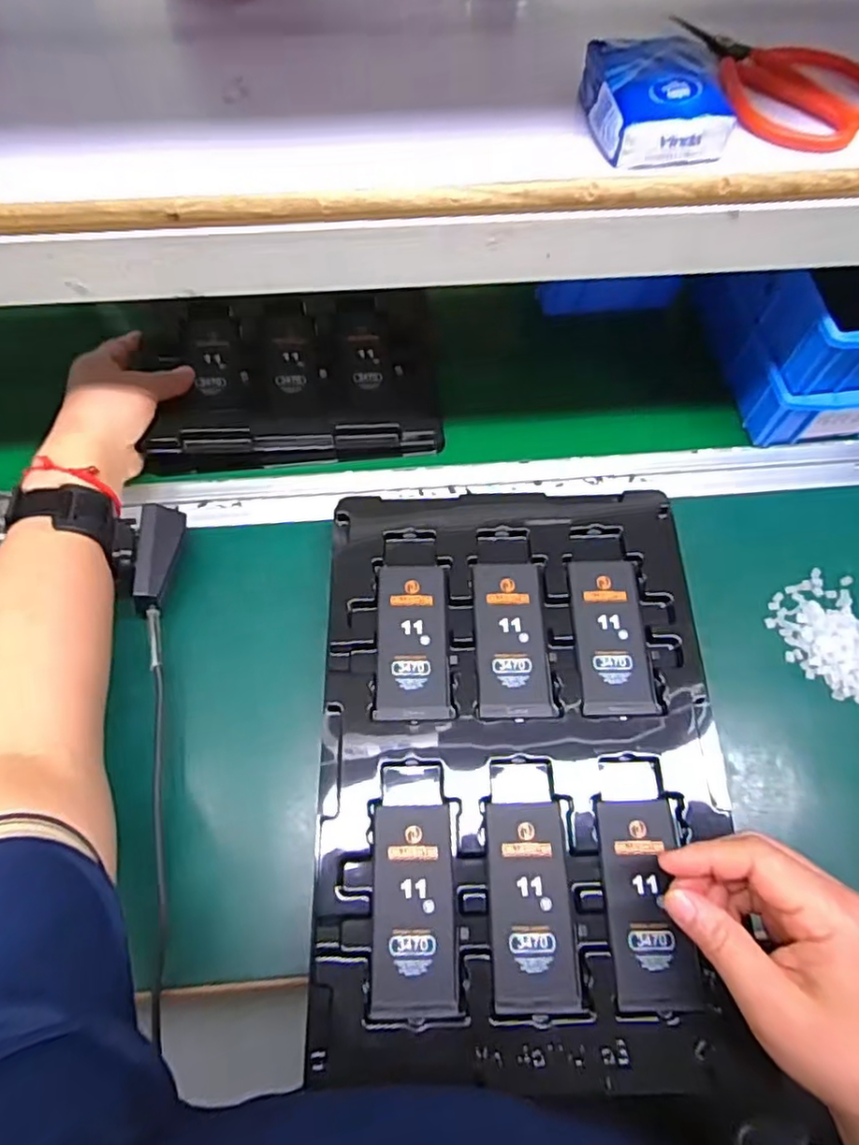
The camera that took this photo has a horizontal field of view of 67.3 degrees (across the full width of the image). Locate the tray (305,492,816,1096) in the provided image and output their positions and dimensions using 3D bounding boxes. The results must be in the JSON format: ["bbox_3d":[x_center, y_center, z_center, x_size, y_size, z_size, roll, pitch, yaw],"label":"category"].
[{"bbox_3d":[0.053,0.098,0.376,0.226,0.016,0.323,0,64,-2],"label":"tray"}]

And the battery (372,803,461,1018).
[{"bbox_3d":[-0.008,0.174,0.339,0.043,0.004,0.097,-2,64,-1],"label":"battery"}]

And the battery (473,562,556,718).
[{"bbox_3d":[0.052,0.040,0.406,0.044,0.004,0.101,-1,64,-1],"label":"battery"}]

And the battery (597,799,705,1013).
[{"bbox_3d":[0.115,0.174,0.343,0.042,0.004,0.099,0,64,-2],"label":"battery"}]

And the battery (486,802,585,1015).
[{"bbox_3d":[0.054,0.174,0.341,0.043,0.004,0.097,-1,64,-1],"label":"battery"}]

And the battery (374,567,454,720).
[{"bbox_3d":[-0.010,0.042,0.404,0.045,0.004,0.099,-1,64,-1],"label":"battery"}]

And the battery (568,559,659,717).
[{"bbox_3d":[0.115,0.039,0.407,0.044,0.005,0.102,0,64,0],"label":"battery"}]

